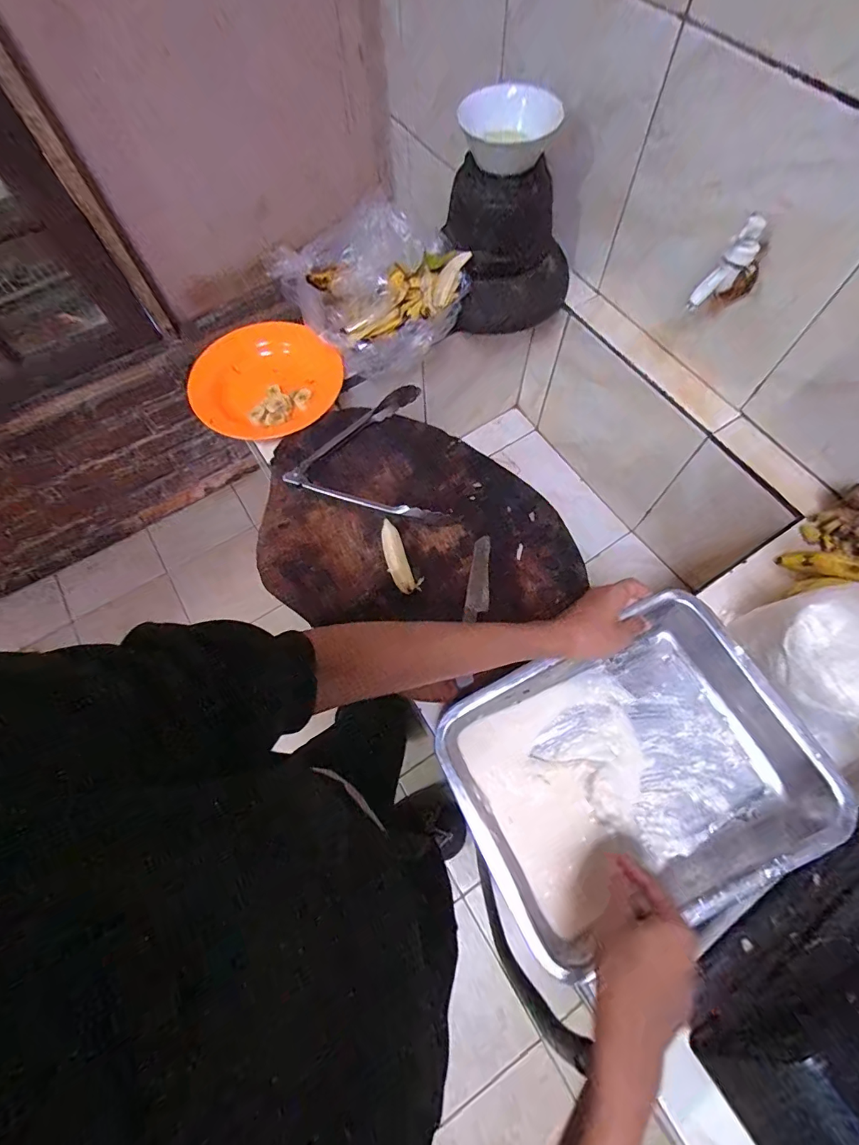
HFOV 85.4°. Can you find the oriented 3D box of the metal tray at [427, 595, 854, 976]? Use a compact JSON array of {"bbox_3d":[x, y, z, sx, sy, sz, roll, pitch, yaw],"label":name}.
[{"bbox_3d":[0.181,0.182,0.433,0.296,0.071,0.236,-25,66,-8],"label":"metal tray"}]

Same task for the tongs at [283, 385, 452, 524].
[{"bbox_3d":[-0.085,-0.139,0.588,0.181,0.037,0.199,-10,65,-2],"label":"tongs"}]

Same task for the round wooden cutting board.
[{"bbox_3d":[-0.026,-0.051,0.554,0.382,0.040,0.301,36,72,17],"label":"round wooden cutting board"}]

